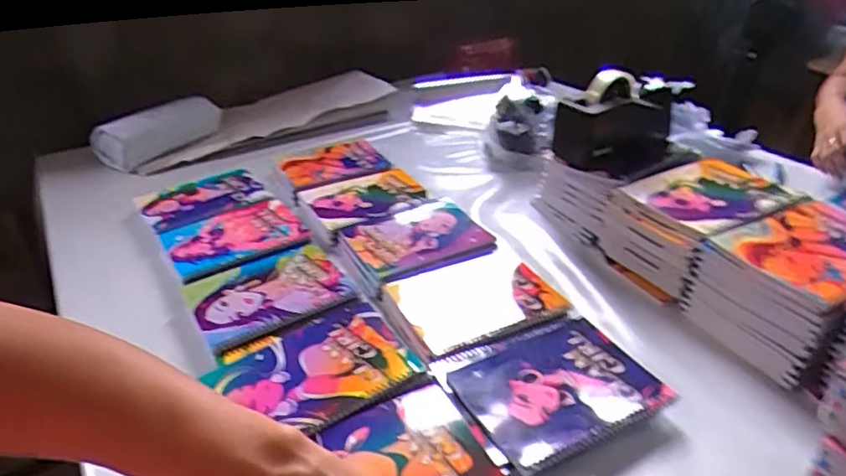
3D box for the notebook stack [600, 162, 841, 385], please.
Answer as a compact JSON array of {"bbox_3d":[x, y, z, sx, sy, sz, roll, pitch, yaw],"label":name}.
[{"bbox_3d":[0.381,-0.012,0.812,0.197,0.125,0.154,-17,34,-21],"label":"notebook stack"}]

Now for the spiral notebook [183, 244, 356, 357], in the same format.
[{"bbox_3d":[-0.201,0.071,0.760,0.191,0.016,0.149,-19,35,-25],"label":"spiral notebook"}]

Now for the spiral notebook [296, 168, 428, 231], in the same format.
[{"bbox_3d":[-0.095,-0.075,0.975,0.196,0.017,0.141,-20,36,-26],"label":"spiral notebook"}]

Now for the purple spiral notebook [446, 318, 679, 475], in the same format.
[{"bbox_3d":[0.142,0.156,0.611,0.194,0.009,0.147,-19,35,-24],"label":"purple spiral notebook"}]

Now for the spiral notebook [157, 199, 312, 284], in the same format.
[{"bbox_3d":[-0.280,-0.006,0.870,0.197,0.014,0.157,-21,36,-27],"label":"spiral notebook"}]

